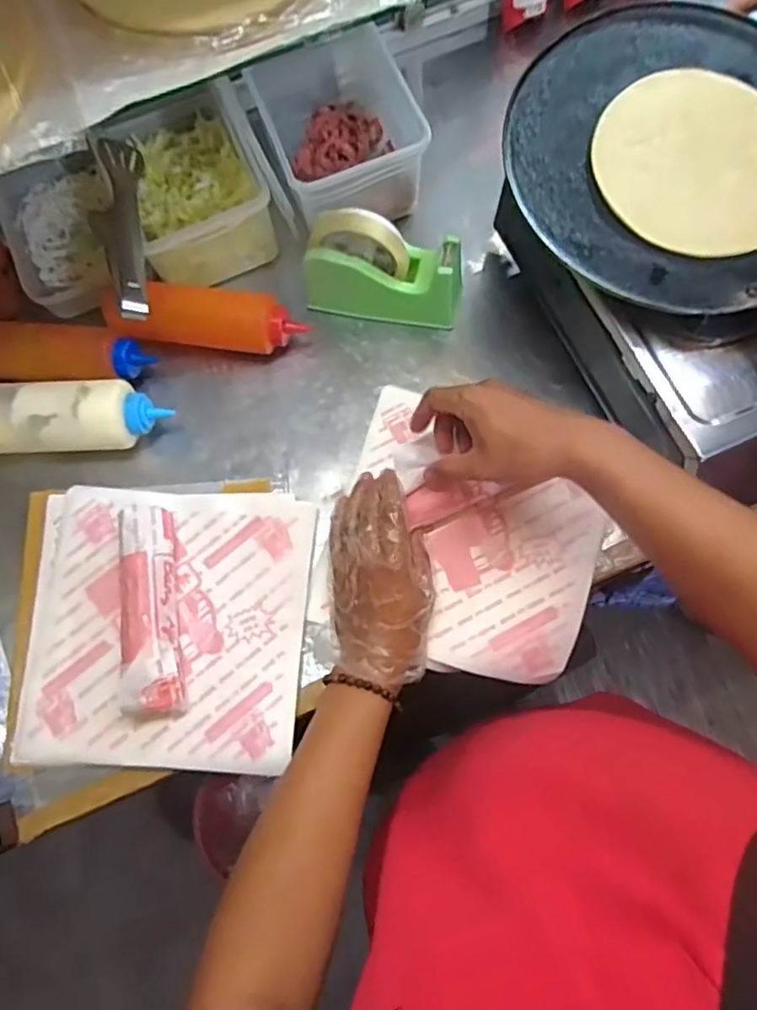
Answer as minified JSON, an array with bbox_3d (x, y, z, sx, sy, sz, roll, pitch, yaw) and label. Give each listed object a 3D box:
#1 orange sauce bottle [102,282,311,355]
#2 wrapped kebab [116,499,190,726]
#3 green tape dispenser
[{"bbox_3d":[-0.179,-0.191,0.633,0.194,0.065,0.058,8,75,4],"label":"orange sauce bottle"},{"bbox_3d":[-0.210,0.096,0.556,0.048,0.046,0.188,-11,74,-1],"label":"wrapped kebab"},{"bbox_3d":[0.005,-0.237,0.611,0.154,0.108,0.053,9,75,5],"label":"green tape dispenser"}]

